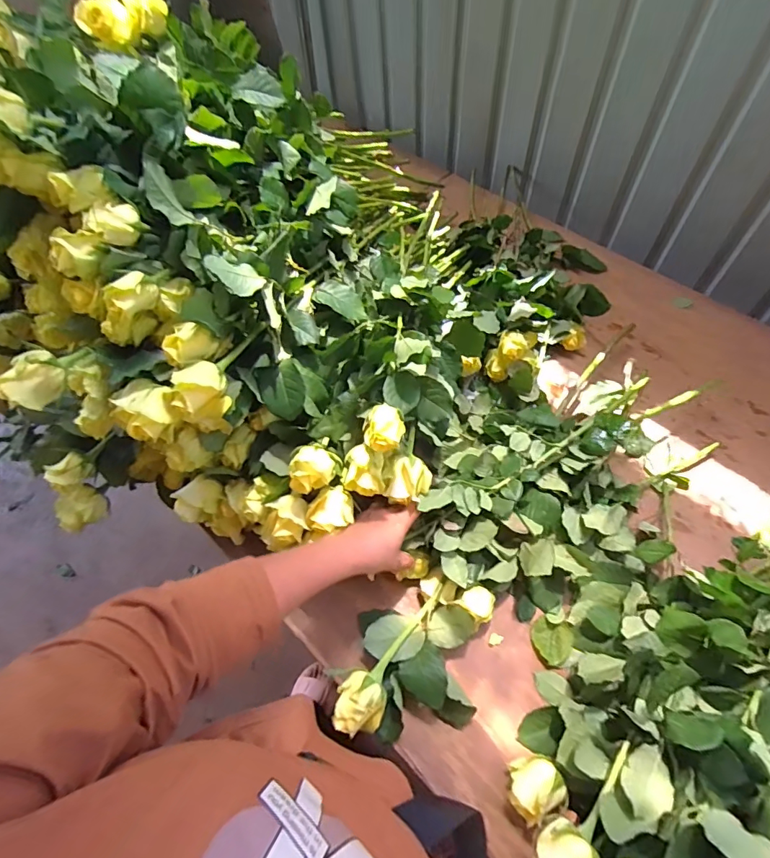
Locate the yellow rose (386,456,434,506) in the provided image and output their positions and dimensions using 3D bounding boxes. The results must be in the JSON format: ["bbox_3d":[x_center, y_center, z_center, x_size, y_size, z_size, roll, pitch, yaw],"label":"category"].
[{"bbox_3d":[0.028,0.058,0.507,0.041,0.036,0.052,15,60,10],"label":"yellow rose"}]

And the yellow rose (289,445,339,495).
[{"bbox_3d":[-0.074,0.044,0.477,0.050,0.051,0.043,-19,60,-10],"label":"yellow rose"}]

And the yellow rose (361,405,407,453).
[{"bbox_3d":[-0.001,-0.002,0.453,0.040,0.032,0.045,-6,58,-2],"label":"yellow rose"}]

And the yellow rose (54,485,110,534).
[{"bbox_3d":[-0.384,0.101,0.577,0.048,0.040,0.057,29,64,18],"label":"yellow rose"}]

